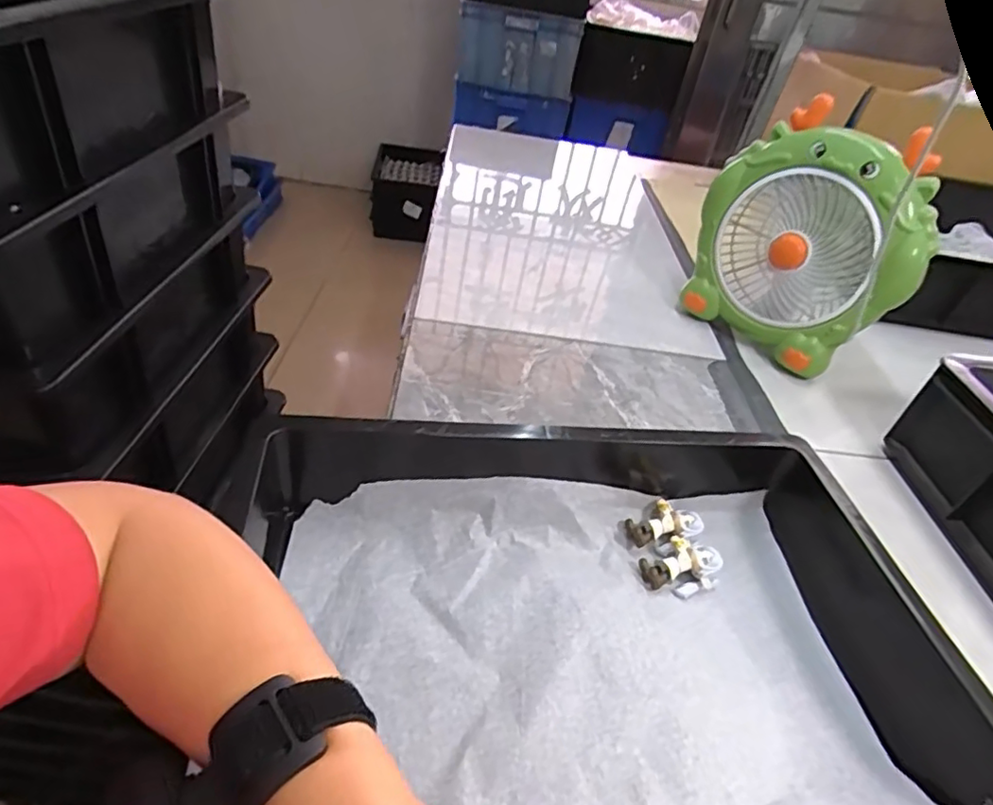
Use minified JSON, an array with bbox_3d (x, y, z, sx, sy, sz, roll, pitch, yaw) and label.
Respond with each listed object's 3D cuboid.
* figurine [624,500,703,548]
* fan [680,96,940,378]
[{"bbox_3d":[0.142,0.103,0.503,0.060,0.016,0.033,-13,37,-2],"label":"figurine"},{"bbox_3d":[0.382,-0.183,0.730,0.127,0.277,0.247,-23,50,-34],"label":"fan"}]

